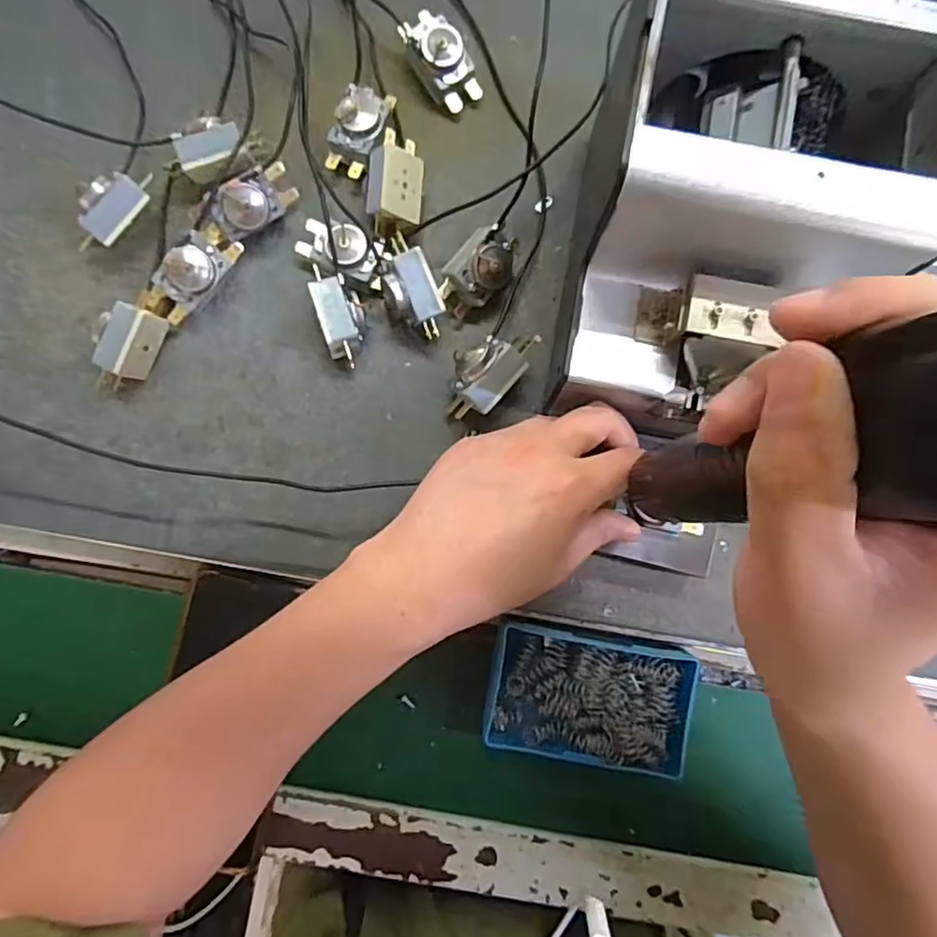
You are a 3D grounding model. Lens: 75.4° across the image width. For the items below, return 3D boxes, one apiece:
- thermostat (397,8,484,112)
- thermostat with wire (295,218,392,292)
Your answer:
[{"bbox_3d":[-0.018,-0.253,0.374,0.027,0.032,0.059,-34,84,-5],"label":"thermostat"},{"bbox_3d":[-0.074,-0.124,0.349,0.054,0.023,0.033,22,83,2],"label":"thermostat with wire"}]

